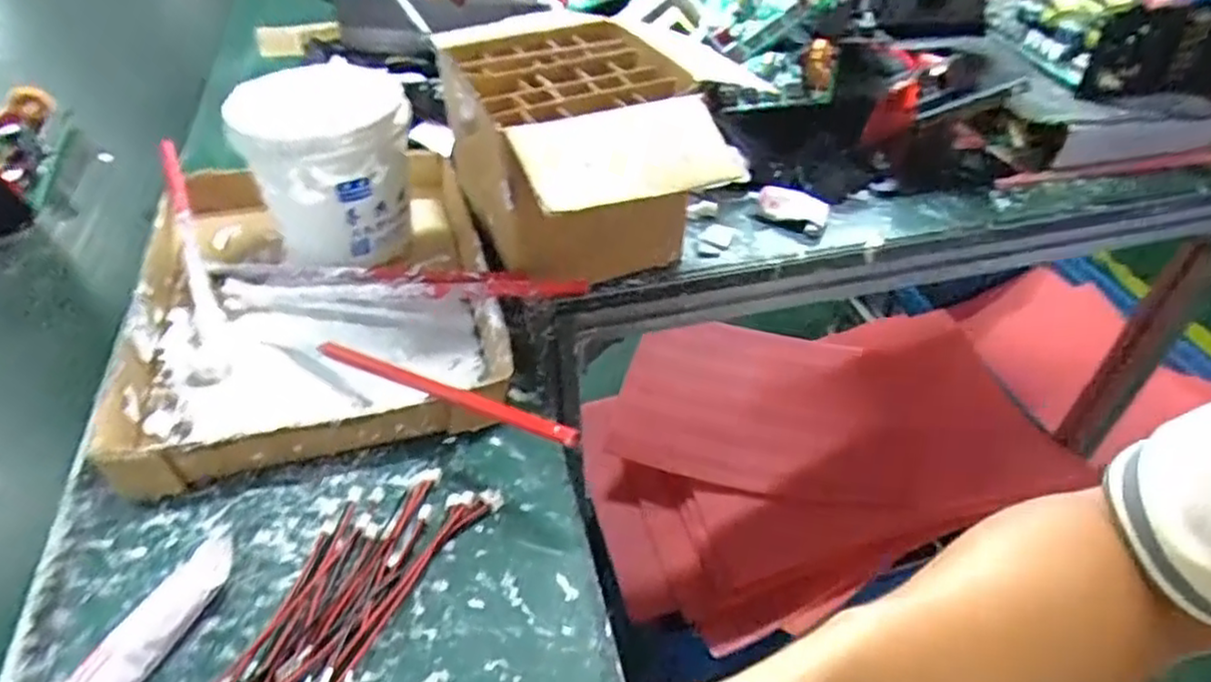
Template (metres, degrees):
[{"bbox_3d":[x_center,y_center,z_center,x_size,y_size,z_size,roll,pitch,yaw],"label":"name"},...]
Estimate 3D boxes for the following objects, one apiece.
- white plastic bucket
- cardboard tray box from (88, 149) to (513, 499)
[{"bbox_3d":[-0.212,-0.137,0.563,0.123,0.120,0.125,-17,46,-19],"label":"white plastic bucket"},{"bbox_3d":[-0.211,-0.045,0.533,0.233,0.038,0.327,-10,44,-12],"label":"cardboard tray box"}]

